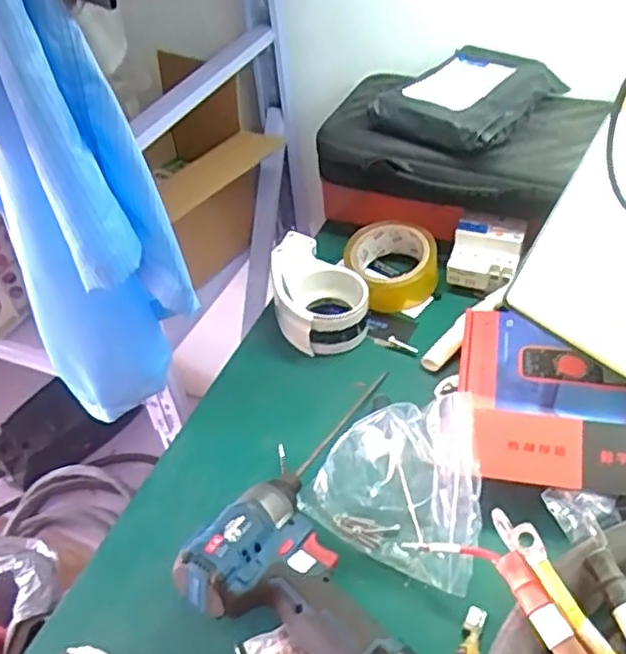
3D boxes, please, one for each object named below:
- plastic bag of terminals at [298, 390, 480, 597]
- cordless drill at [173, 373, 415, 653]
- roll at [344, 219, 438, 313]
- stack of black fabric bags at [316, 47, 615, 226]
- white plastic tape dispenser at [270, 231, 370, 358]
[{"bbox_3d":[0.078,0.120,0.555,0.144,0.084,0.116,24,51,29],"label":"plastic bag of terminals"},{"bbox_3d":[0.015,0.174,0.516,0.184,0.059,0.165,22,50,28],"label":"cordless drill"},{"bbox_3d":[0.088,-0.072,0.775,0.098,0.055,0.099,-4,43,3],"label":"roll"},{"bbox_3d":[0.167,-0.234,0.799,0.282,0.107,0.224,16,47,23],"label":"stack of black fabric bags"},{"bbox_3d":[0.002,-0.039,0.752,0.093,0.057,0.144,-14,43,-7],"label":"white plastic tape dispenser"}]

